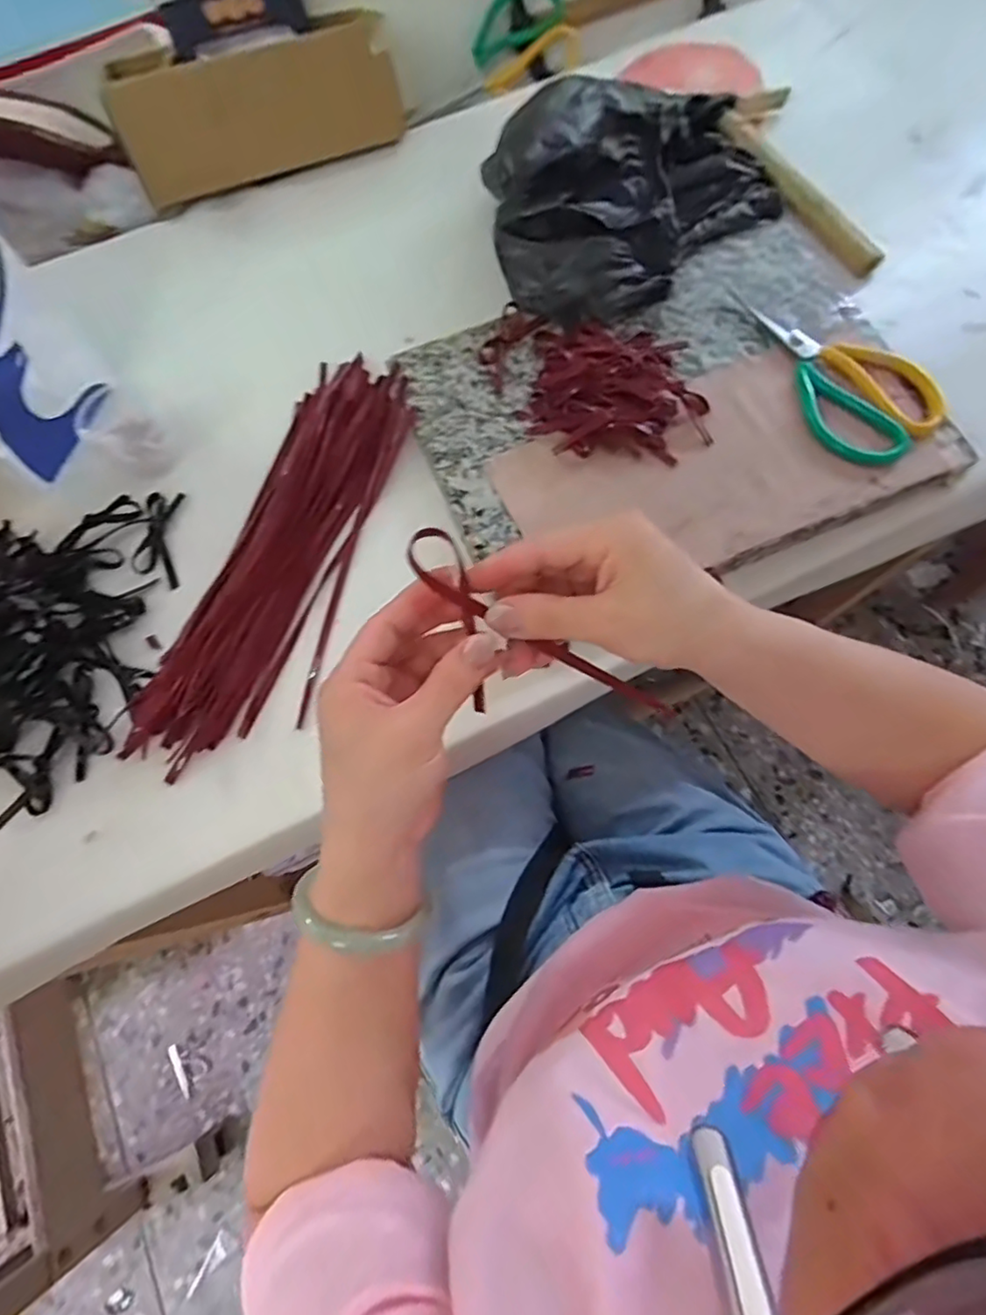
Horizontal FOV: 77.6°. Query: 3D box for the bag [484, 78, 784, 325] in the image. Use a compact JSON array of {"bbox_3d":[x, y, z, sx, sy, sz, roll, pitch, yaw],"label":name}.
[{"bbox_3d":[0.119,-0.413,0.521,0.305,0.066,0.209,-43,75,-11],"label":"bag"}]

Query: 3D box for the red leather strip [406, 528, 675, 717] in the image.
[{"bbox_3d":[0.019,0.004,0.312,0.166,0.012,0.064,33,72,-16],"label":"red leather strip"}]

